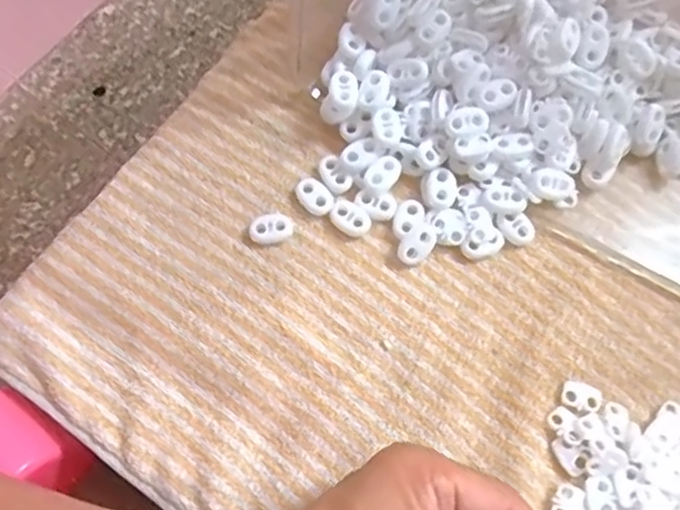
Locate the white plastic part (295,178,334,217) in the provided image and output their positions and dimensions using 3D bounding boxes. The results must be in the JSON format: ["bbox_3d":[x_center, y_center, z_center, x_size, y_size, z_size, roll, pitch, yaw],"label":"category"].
[{"bbox_3d":[-0.013,-0.031,0.351,0.015,0.006,0.022,-39,74,-14],"label":"white plastic part"}]

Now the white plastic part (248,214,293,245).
[{"bbox_3d":[-0.036,-0.013,0.347,0.022,0.007,0.015,-8,69,-3],"label":"white plastic part"}]

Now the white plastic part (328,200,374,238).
[{"bbox_3d":[0.005,-0.019,0.346,0.021,0.004,0.015,37,73,13],"label":"white plastic part"}]

